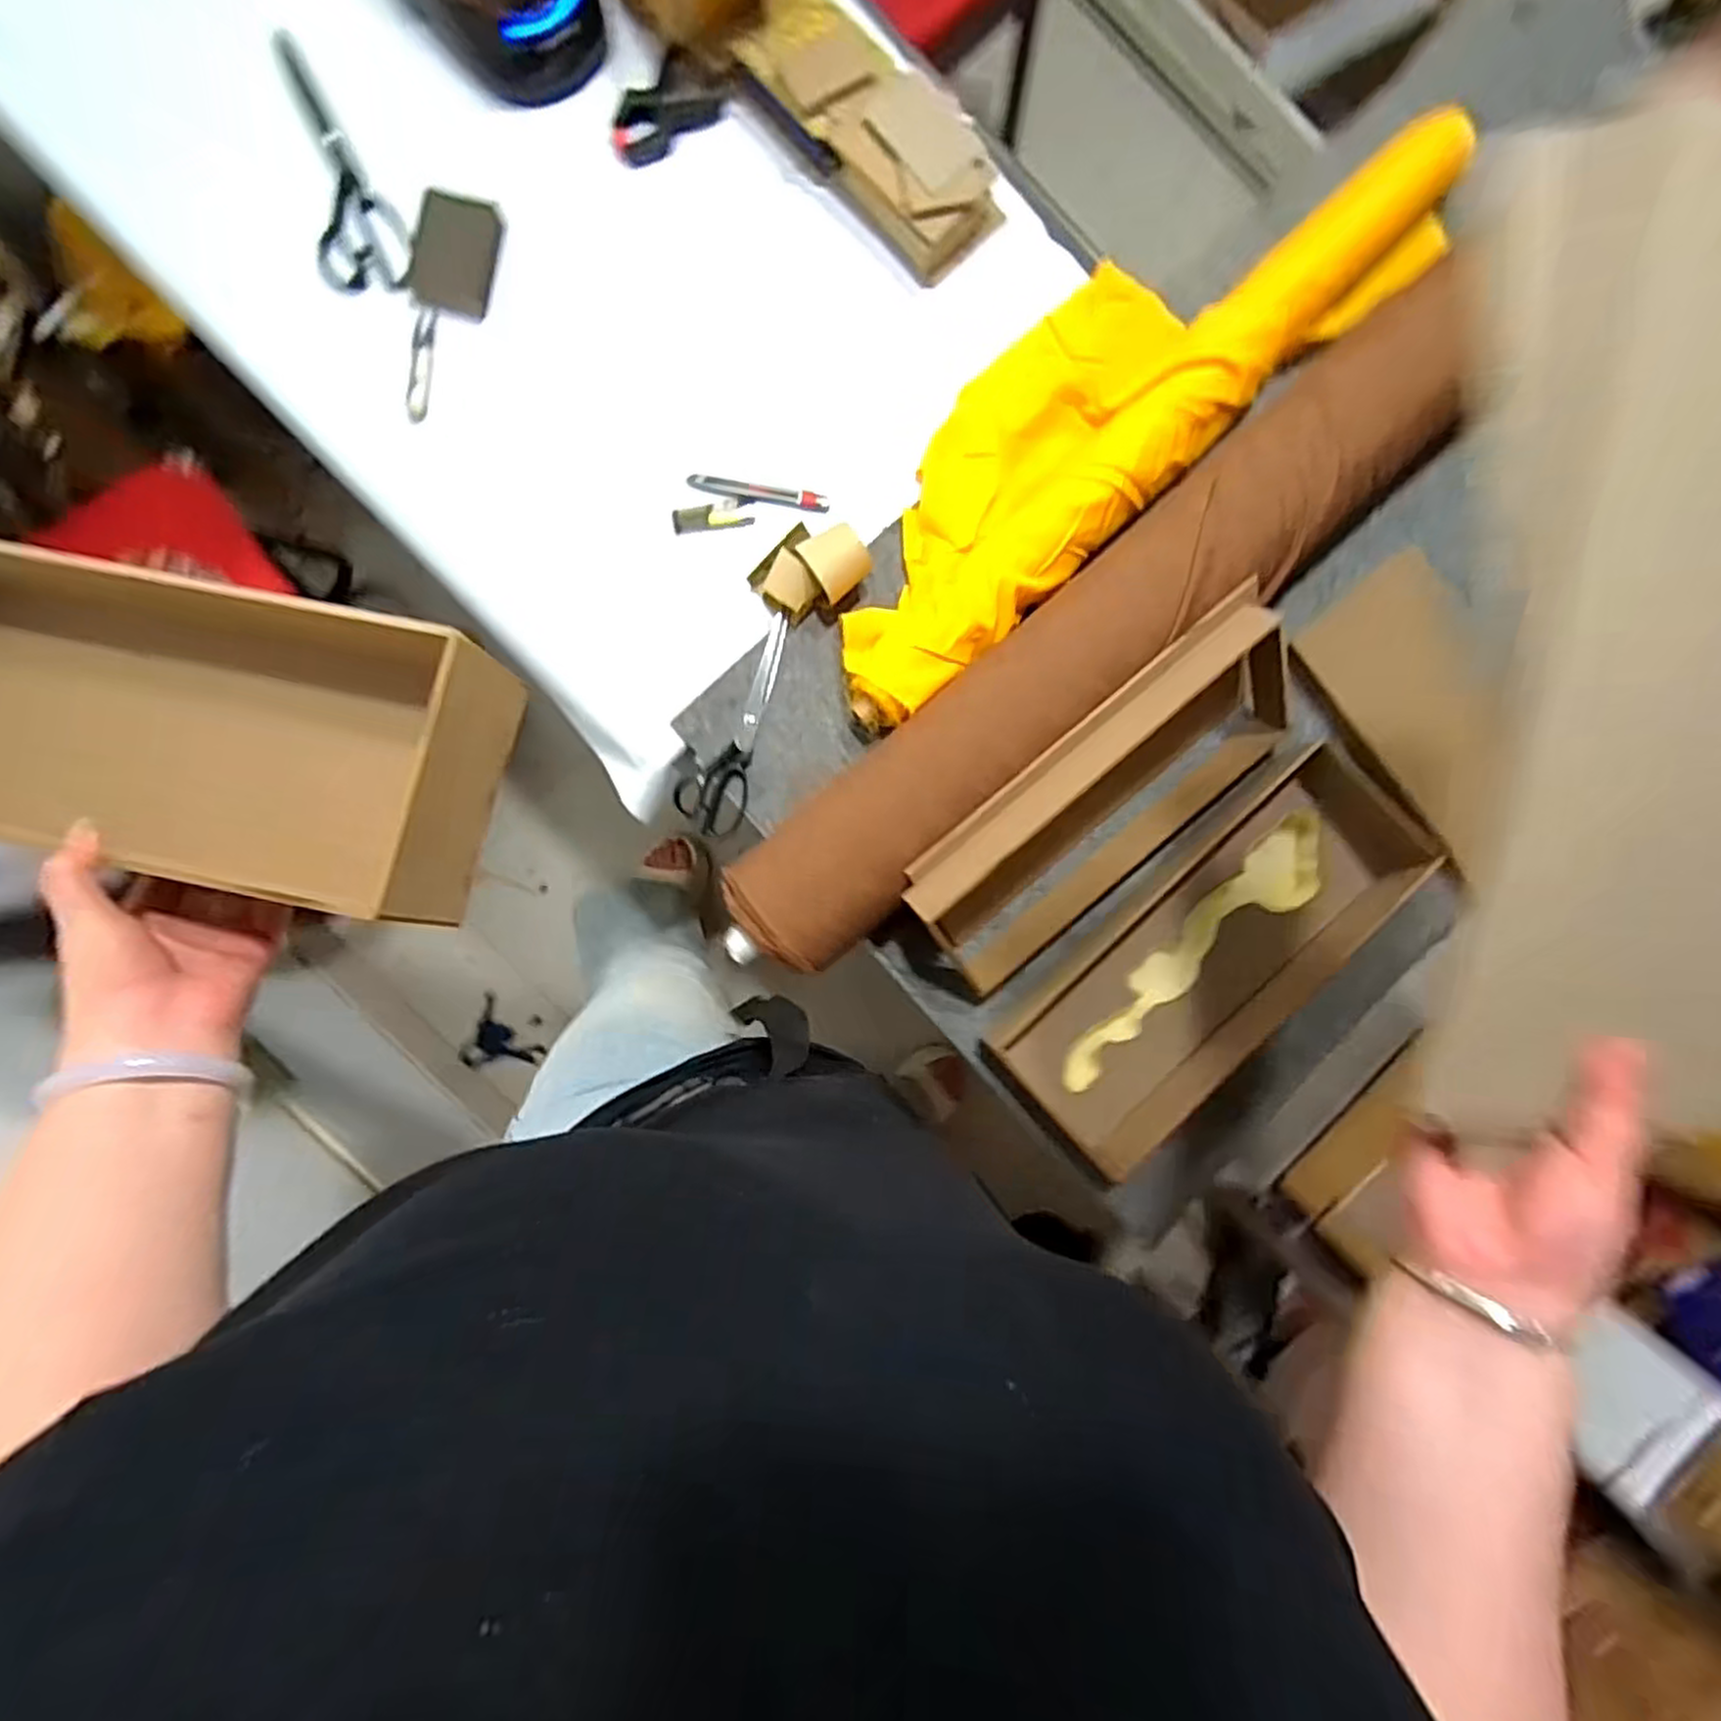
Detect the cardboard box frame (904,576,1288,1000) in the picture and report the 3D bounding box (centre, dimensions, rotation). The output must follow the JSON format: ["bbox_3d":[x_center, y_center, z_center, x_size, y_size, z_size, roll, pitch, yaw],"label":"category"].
[{"bbox_3d":[0.236,-0.056,0.727,0.423,0.124,0.157,-40,94,-3],"label":"cardboard box frame"}]

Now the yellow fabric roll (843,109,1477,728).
[{"bbox_3d":[0.238,-0.450,0.741,0.740,0.085,0.215,-41,94,-3],"label":"yellow fabric roll"}]

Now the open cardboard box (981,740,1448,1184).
[{"bbox_3d":[0.335,0.086,0.740,0.439,0.117,0.153,-42,94,-3],"label":"open cardboard box"}]

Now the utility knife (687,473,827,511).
[{"bbox_3d":[-0.102,-0.370,0.759,0.140,0.007,0.018,10,90,-4],"label":"utility knife"}]

